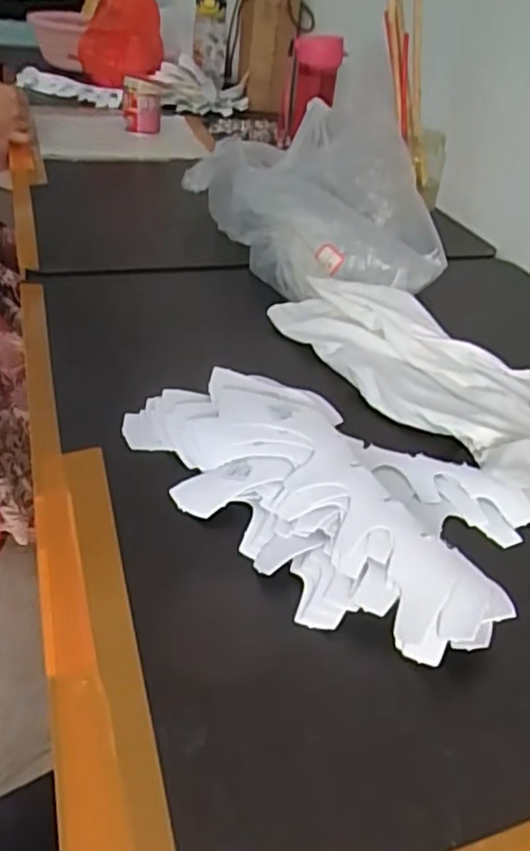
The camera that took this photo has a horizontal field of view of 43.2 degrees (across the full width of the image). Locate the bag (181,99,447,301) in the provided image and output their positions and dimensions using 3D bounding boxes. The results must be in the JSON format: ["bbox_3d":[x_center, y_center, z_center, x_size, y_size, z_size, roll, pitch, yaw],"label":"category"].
[{"bbox_3d":[0.062,-0.259,0.748,0.198,0.138,0.303,-10,39,-22],"label":"bag"}]

